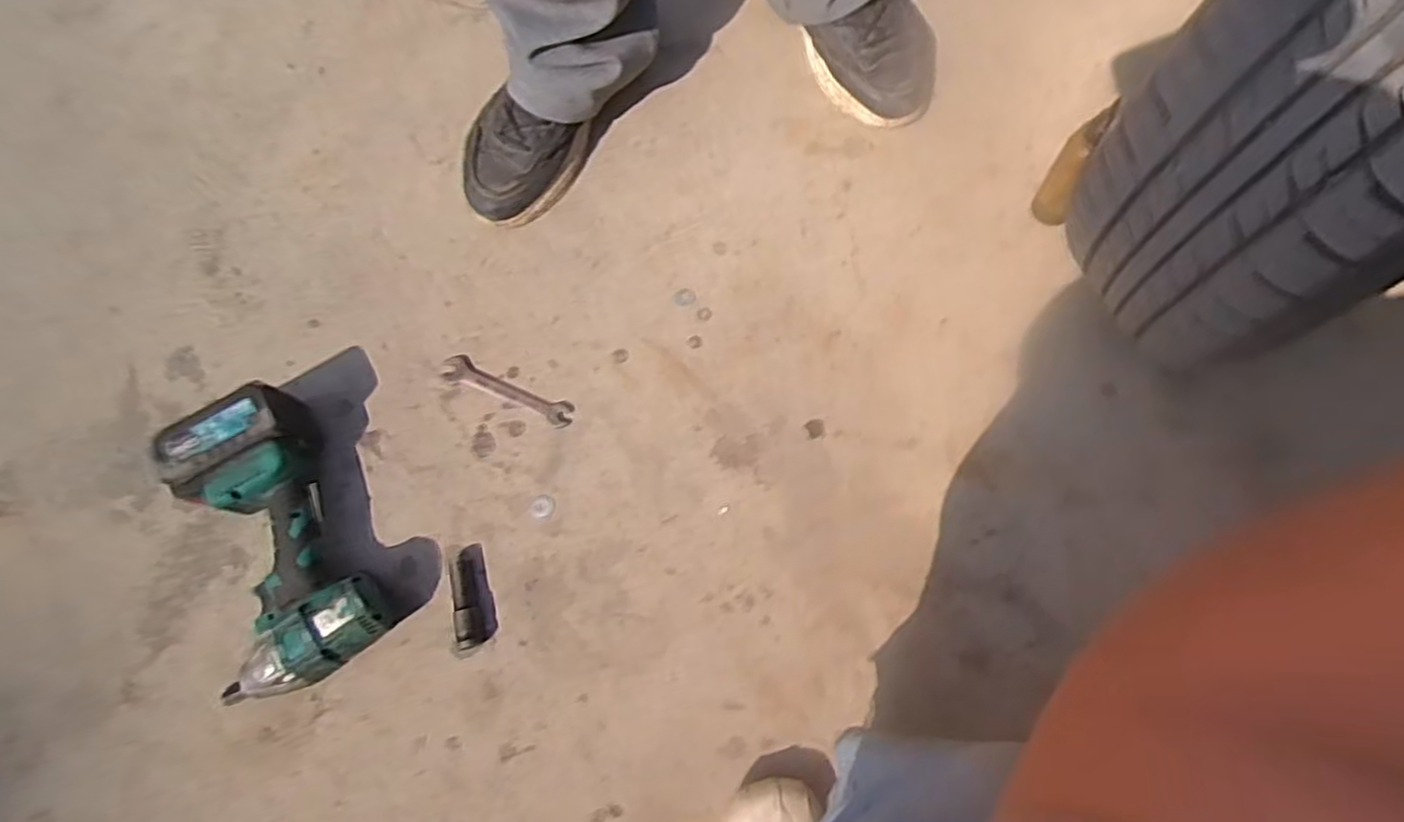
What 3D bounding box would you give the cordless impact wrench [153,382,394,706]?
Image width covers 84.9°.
[{"bbox_3d":[-0.350,0.104,0.638,0.107,0.121,0.239,-25,74,-9],"label":"cordless impact wrench"}]

